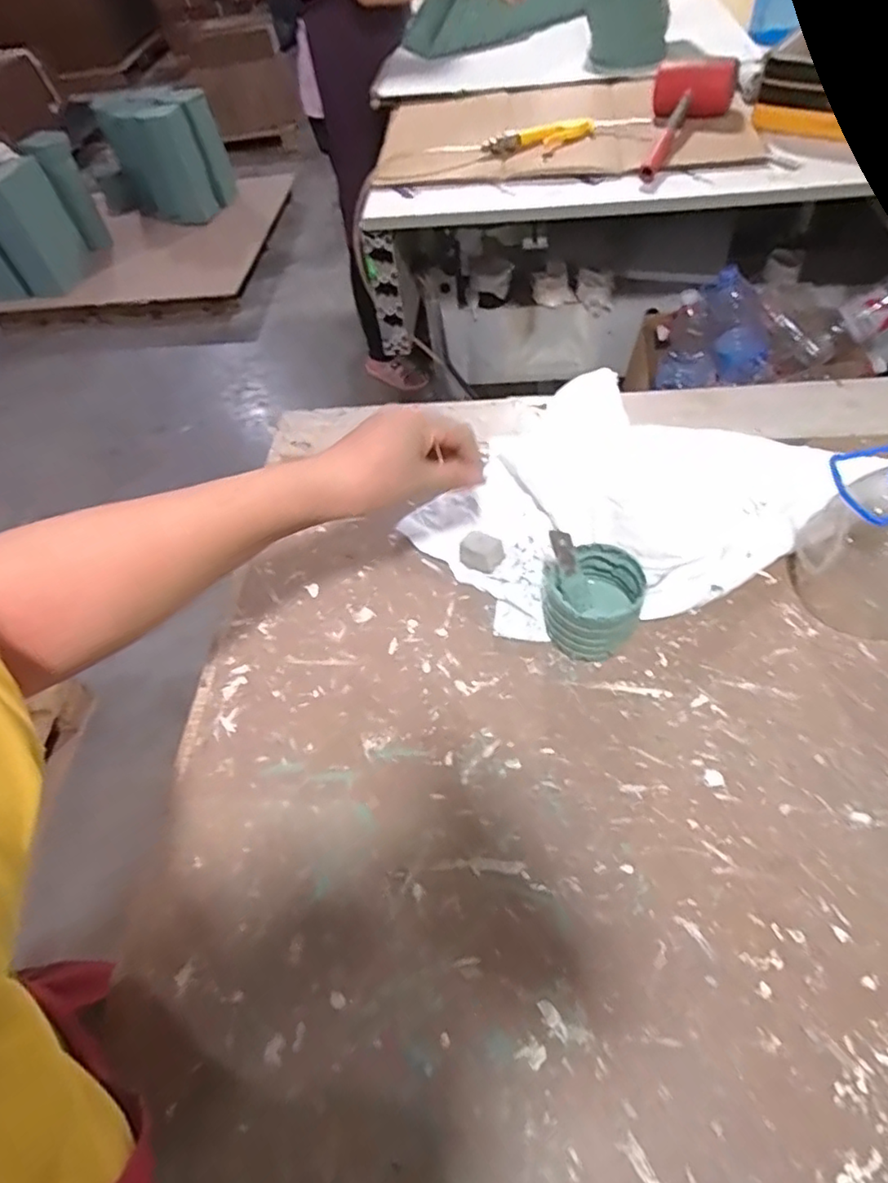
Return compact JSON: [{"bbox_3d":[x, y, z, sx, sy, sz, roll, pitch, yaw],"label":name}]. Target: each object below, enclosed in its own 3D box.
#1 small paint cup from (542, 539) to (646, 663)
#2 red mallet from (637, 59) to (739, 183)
[{"bbox_3d":[0.104,0.008,0.431,0.064,0.066,0.062,-3,55,4],"label":"small paint cup"},{"bbox_3d":[0.363,-0.766,0.977,0.122,0.074,0.278,26,62,22],"label":"red mallet"}]

